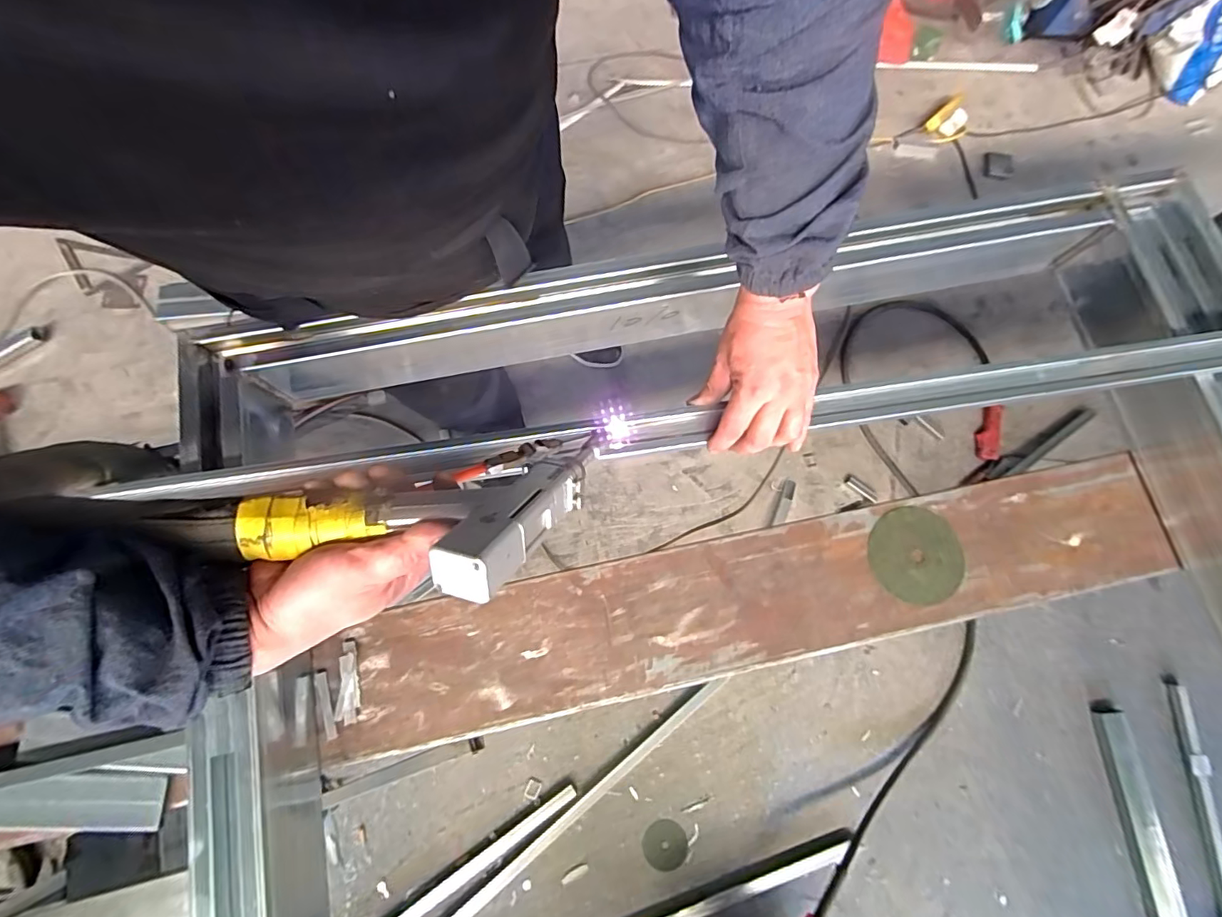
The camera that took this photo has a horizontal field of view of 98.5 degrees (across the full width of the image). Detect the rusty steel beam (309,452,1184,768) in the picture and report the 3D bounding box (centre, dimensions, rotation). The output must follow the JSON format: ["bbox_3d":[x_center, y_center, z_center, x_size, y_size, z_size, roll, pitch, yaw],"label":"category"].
[{"bbox_3d":[0.183,0.155,0.605,0.947,0.014,0.143,-11,75,-4],"label":"rusty steel beam"}]

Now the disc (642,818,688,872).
[{"bbox_3d":[0.117,0.837,1.139,0.095,0.006,0.097,-1,78,7],"label":"disc"}]

